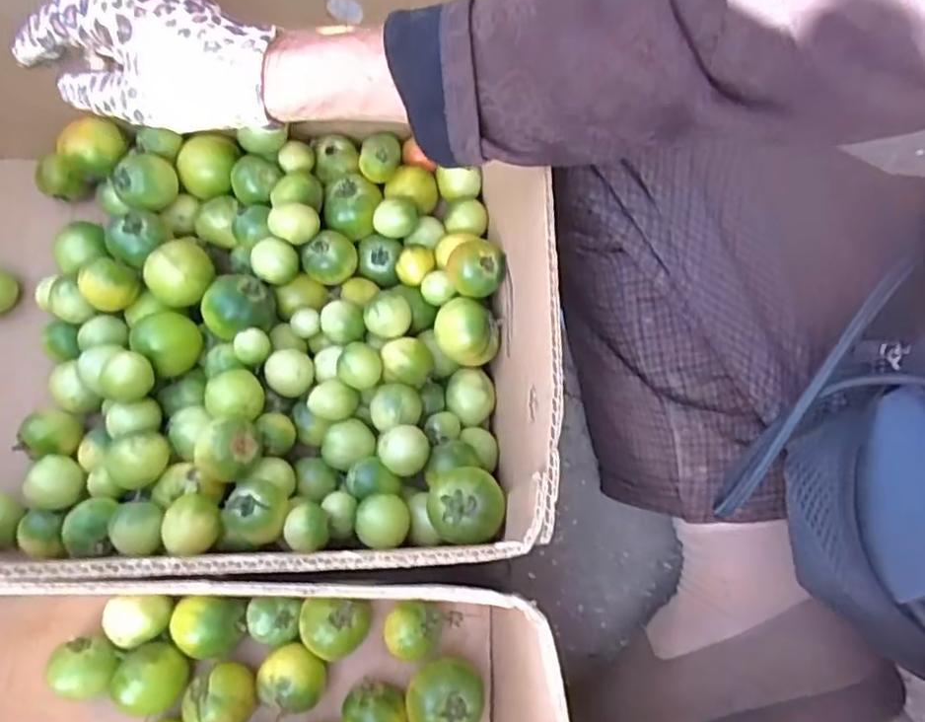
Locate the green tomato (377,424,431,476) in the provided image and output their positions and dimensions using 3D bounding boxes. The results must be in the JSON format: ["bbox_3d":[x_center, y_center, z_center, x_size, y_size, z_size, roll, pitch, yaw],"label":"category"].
[{"bbox_3d":[-0.038,0.061,0.448,0.033,0.038,0.031,0,75,-2],"label":"green tomato"}]

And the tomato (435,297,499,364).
[{"bbox_3d":[0.003,-0.019,0.473,0.043,0.039,0.040,0,75,-2],"label":"tomato"}]

